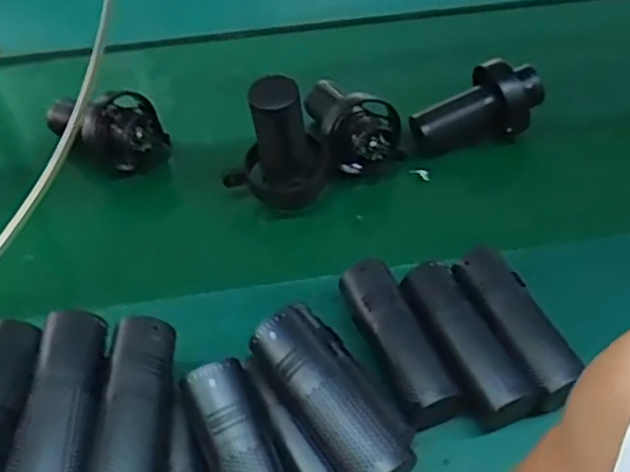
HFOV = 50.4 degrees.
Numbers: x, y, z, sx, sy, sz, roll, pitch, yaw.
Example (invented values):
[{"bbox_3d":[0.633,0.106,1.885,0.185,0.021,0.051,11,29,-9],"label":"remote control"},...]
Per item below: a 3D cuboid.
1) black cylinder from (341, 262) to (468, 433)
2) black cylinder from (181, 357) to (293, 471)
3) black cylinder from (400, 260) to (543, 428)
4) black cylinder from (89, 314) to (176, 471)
[{"bbox_3d":[0.075,0.098,0.631,0.054,0.049,0.161,-17,50,-12],"label":"black cylinder"},{"bbox_3d":[-0.056,0.185,0.545,0.058,0.052,0.164,-21,72,-15],"label":"black cylinder"},{"bbox_3d":[0.136,0.100,0.632,0.059,0.047,0.163,-20,51,-14],"label":"black cylinder"},{"bbox_3d":[-0.145,0.144,0.536,0.055,0.053,0.158,-2,49,1],"label":"black cylinder"}]

